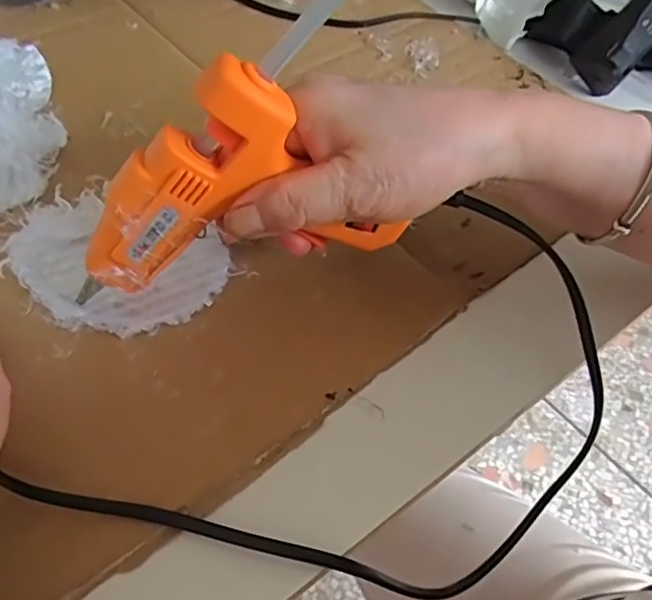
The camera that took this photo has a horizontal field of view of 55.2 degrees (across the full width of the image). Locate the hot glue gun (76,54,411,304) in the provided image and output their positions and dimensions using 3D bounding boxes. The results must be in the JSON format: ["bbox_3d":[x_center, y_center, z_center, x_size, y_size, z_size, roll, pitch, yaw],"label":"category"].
[{"bbox_3d":[-0.044,-0.051,0.254,0.135,0.089,0.028,-9,41,-2],"label":"hot glue gun"}]

